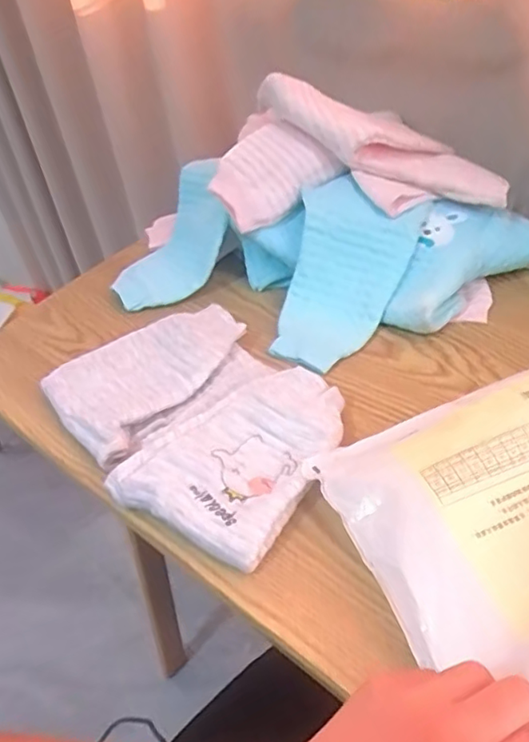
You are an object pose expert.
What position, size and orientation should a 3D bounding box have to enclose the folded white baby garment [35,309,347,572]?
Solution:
[{"bbox_3d":[-0.057,0.032,0.505,0.183,0.029,0.277,-32,46,-26],"label":"folded white baby garment"}]

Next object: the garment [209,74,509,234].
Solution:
[{"bbox_3d":[0.107,-0.236,0.617,0.287,0.109,0.170,7,42,18],"label":"garment"}]

